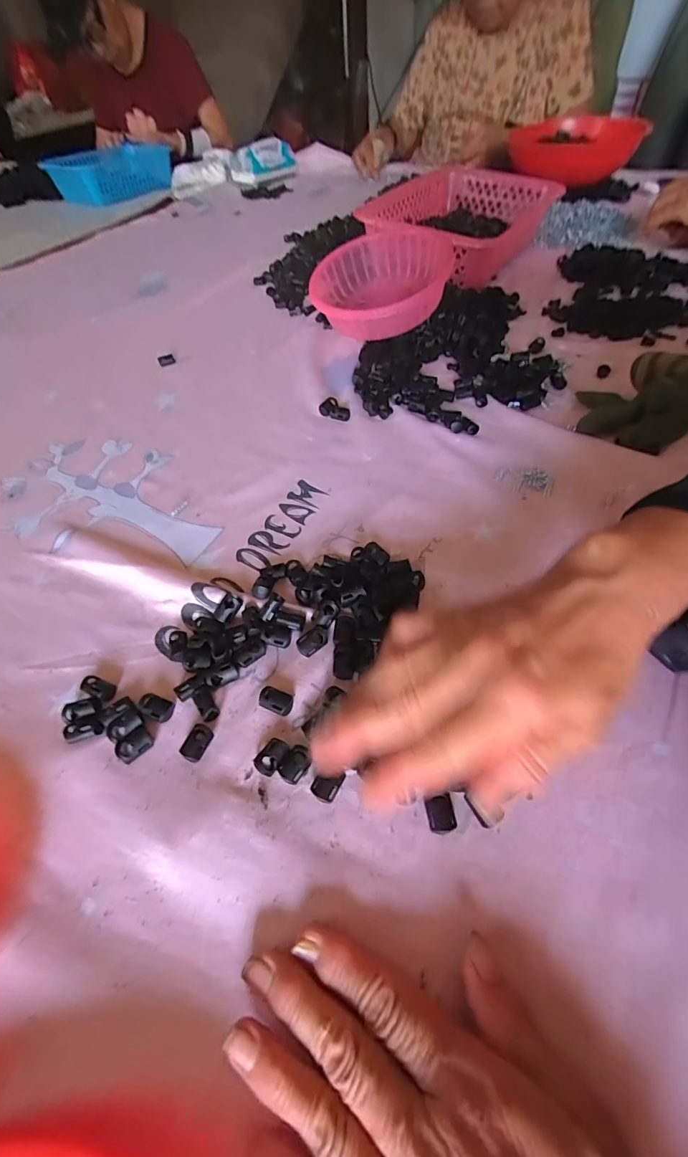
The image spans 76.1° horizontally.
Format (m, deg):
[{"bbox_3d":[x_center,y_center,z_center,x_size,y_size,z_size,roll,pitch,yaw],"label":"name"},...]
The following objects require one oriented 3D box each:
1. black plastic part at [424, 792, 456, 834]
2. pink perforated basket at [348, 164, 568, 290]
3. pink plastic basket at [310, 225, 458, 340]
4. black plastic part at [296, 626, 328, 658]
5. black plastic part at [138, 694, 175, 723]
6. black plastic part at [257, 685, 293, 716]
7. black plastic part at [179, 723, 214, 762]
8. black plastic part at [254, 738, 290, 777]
[{"bbox_3d":[0.050,0.123,0.229,0.014,0.010,0.017,-10,53,-6],"label":"black plastic part"},{"bbox_3d":[0.176,-0.547,0.678,0.212,0.071,0.321,26,58,20],"label":"pink perforated basket"},{"bbox_3d":[0.045,-0.357,0.537,0.155,0.076,0.168,12,54,11],"label":"pink plastic basket"},{"bbox_3d":[-0.021,0.041,0.294,0.021,0.006,0.013,-31,58,-20],"label":"black plastic part"},{"bbox_3d":[-0.117,0.081,0.275,0.020,0.010,0.014,19,56,15],"label":"black plastic part"},{"bbox_3d":[-0.042,0.076,0.272,0.021,0.011,0.015,14,54,12],"label":"black plastic part"},{"bbox_3d":[-0.086,0.097,0.260,0.012,0.010,0.020,17,55,14],"label":"black plastic part"},{"bbox_3d":[-0.041,0.103,0.252,0.014,0.009,0.019,33,60,24],"label":"black plastic part"}]

